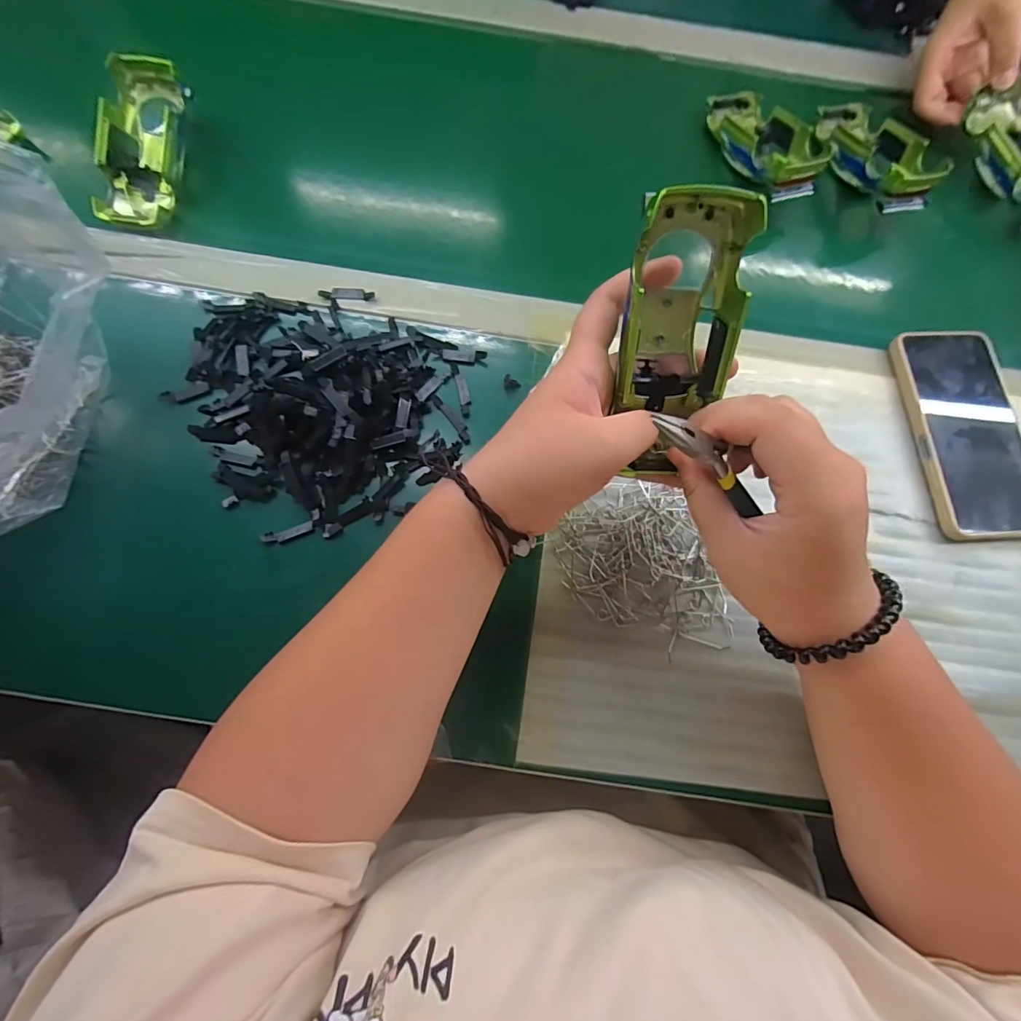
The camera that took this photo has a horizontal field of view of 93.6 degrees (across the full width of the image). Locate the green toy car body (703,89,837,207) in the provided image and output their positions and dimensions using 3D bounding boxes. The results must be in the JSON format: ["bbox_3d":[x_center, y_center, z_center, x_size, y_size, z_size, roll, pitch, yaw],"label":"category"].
[{"bbox_3d":[0.220,-0.328,0.424,0.064,0.032,0.139,-9,62,-4],"label":"green toy car body"}]

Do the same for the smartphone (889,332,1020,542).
[{"bbox_3d":[0.345,-0.060,0.359,0.080,0.015,0.162,-4,76,-2],"label":"smartphone"}]

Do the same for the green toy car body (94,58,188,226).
[{"bbox_3d":[-0.296,-0.292,0.388,0.057,0.035,0.134,4,90,0],"label":"green toy car body"}]

